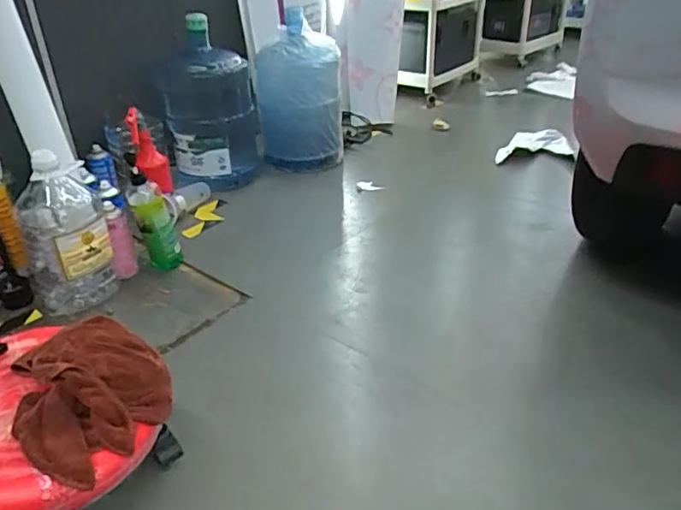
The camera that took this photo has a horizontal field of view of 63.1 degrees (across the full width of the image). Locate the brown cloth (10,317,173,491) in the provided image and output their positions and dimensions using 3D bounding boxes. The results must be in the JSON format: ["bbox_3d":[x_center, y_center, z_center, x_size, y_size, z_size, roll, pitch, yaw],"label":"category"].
[{"bbox_3d":[-0.330,0.171,0.720,0.192,0.090,0.185,18,37,30],"label":"brown cloth"}]

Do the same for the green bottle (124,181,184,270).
[{"bbox_3d":[-0.433,-0.069,1.296,0.085,0.202,0.089,-12,33,-15],"label":"green bottle"}]

